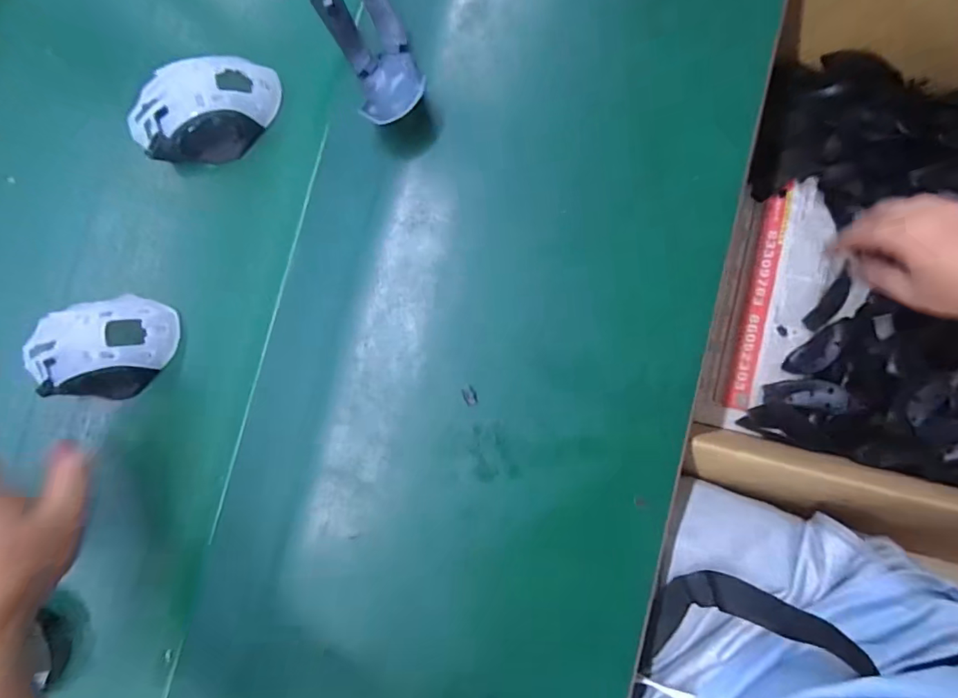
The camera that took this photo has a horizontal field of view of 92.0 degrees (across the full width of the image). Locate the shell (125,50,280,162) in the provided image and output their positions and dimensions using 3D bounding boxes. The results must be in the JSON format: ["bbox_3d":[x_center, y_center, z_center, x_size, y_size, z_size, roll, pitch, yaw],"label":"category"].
[{"bbox_3d":[-0.213,-0.185,0.354,0.113,0.042,0.065,-26,82,5],"label":"shell"}]

